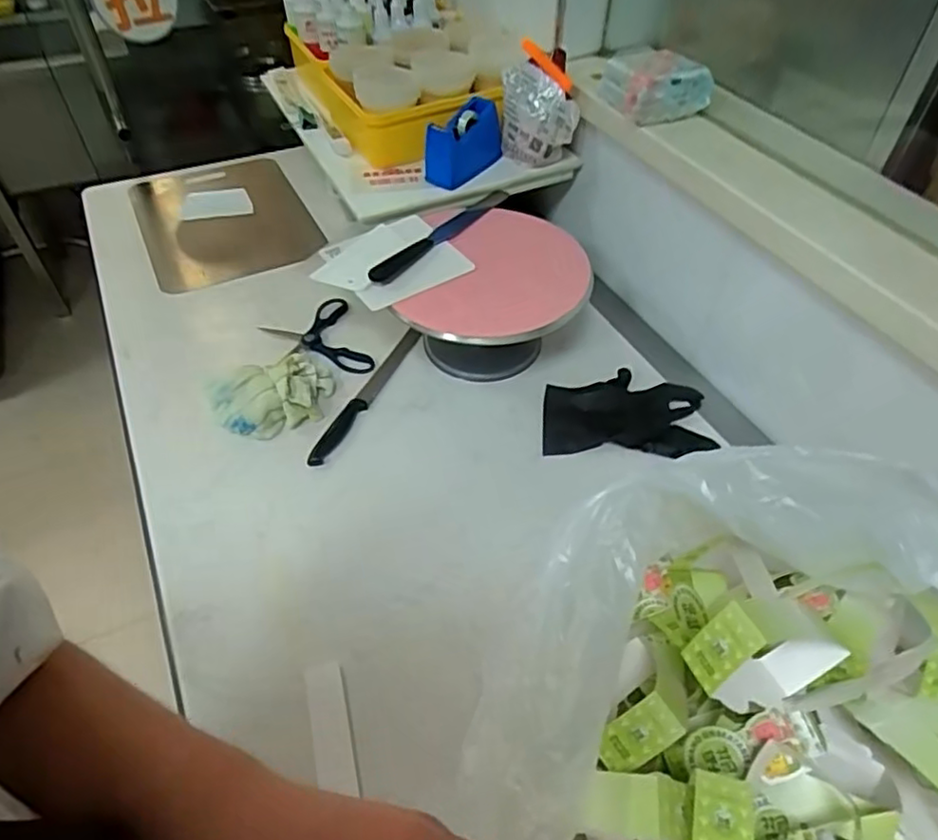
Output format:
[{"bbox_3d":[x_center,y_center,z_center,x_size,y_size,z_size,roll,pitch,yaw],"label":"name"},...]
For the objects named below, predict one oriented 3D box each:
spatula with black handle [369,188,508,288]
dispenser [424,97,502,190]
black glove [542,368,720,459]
[{"bbox_3d":[-0.033,-0.277,0.941,0.033,0.041,0.330,27,54,21],"label":"spatula with black handle"},{"bbox_3d":[-0.005,-0.438,1.014,0.050,0.102,0.132,36,58,27],"label":"dispenser"},{"bbox_3d":[0.216,-0.007,0.881,0.226,0.034,0.122,0,49,-1],"label":"black glove"}]

